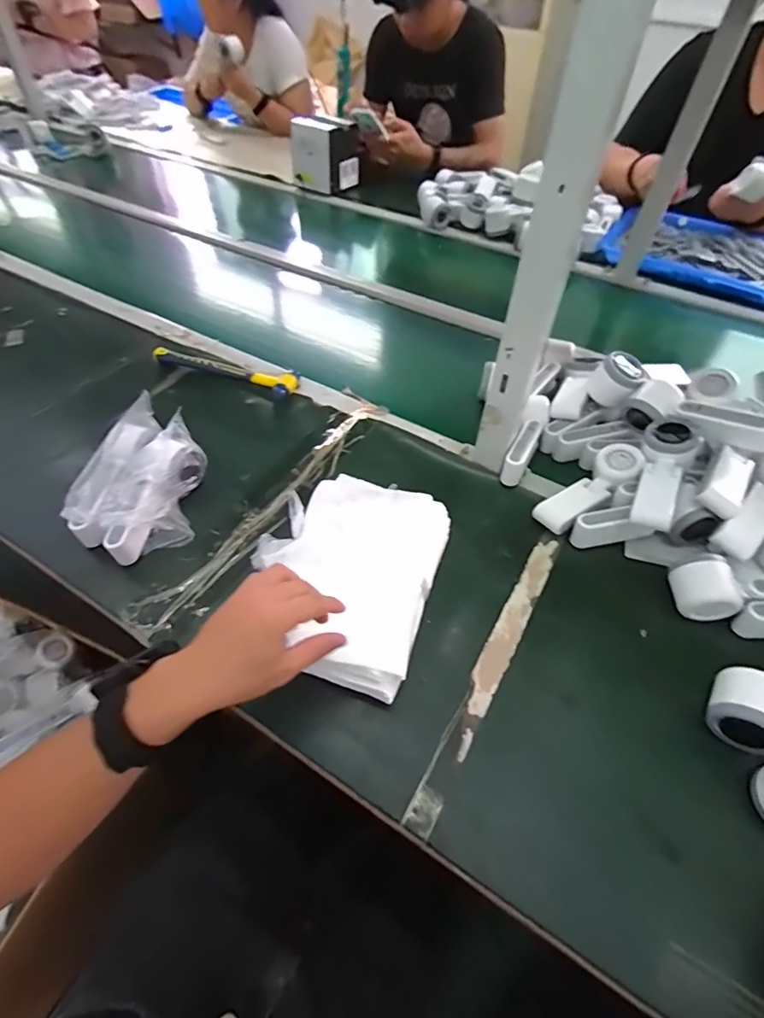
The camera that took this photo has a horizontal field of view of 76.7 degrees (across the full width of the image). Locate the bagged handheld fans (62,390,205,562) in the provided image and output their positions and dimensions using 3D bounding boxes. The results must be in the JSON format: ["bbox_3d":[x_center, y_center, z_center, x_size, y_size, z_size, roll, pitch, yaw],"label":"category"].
[{"bbox_3d":[-0.291,-0.032,0.576,0.129,0.083,0.178,-2,51,-4],"label":"bagged handheld fans"}]

